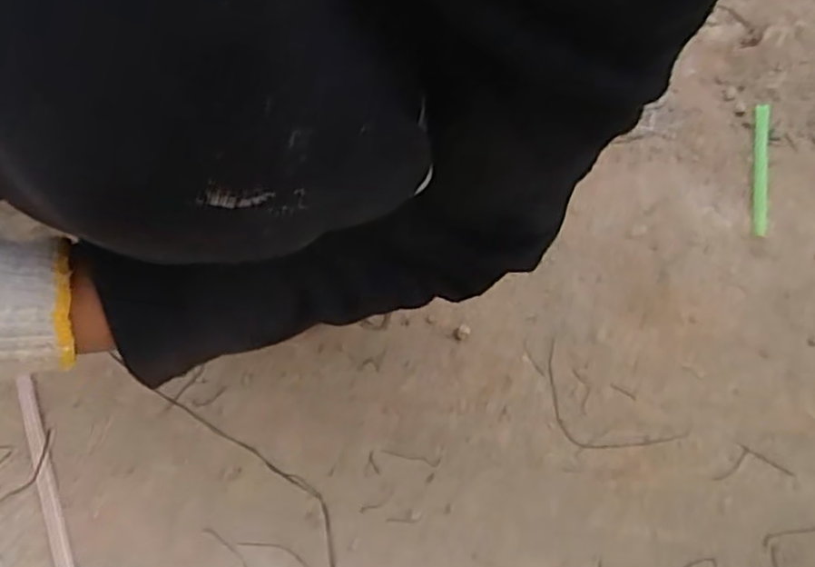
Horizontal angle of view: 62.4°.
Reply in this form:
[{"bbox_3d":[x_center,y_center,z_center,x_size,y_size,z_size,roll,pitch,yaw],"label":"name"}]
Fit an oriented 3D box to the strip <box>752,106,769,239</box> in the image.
[{"bbox_3d":[0.268,-0.089,0.511,0.010,0.010,0.127,12,66,10],"label":"strip"}]

